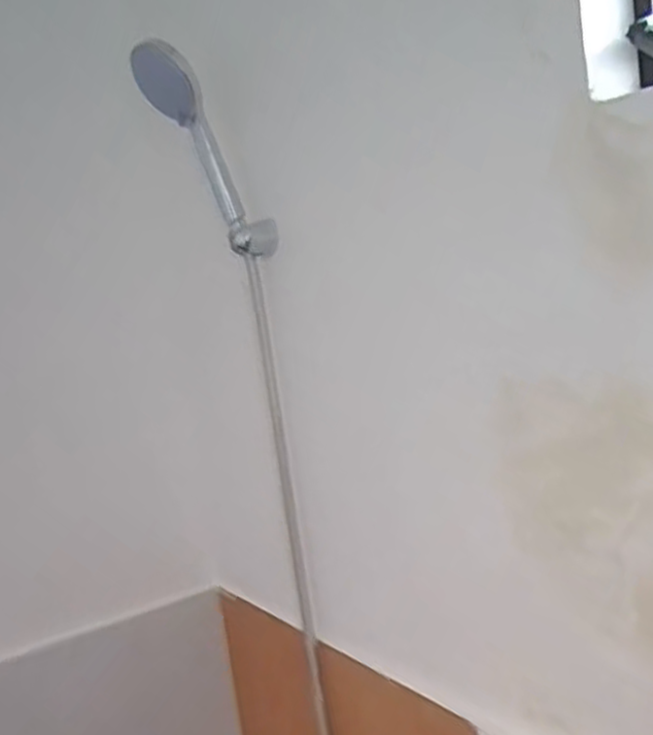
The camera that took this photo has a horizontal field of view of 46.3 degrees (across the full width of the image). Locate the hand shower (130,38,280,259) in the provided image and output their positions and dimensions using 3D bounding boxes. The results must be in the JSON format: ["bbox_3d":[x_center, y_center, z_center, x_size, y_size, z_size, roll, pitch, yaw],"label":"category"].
[{"bbox_3d":[-0.148,-0.263,0.947,0.056,0.286,0.049,-41,21,-31],"label":"hand shower"}]

